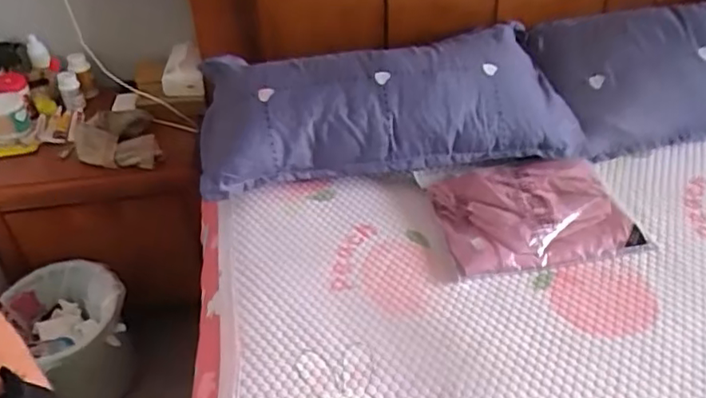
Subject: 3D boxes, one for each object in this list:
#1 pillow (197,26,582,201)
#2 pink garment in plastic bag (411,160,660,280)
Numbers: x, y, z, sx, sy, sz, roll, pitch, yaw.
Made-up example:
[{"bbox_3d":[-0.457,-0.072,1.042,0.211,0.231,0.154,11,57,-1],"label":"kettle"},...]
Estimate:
[{"bbox_3d":[0.047,-0.192,1.132,0.660,0.174,0.280,-7,39,-6],"label":"pillow"},{"bbox_3d":[0.306,0.012,1.034,0.327,0.078,0.242,-5,39,-3],"label":"pink garment in plastic bag"}]

